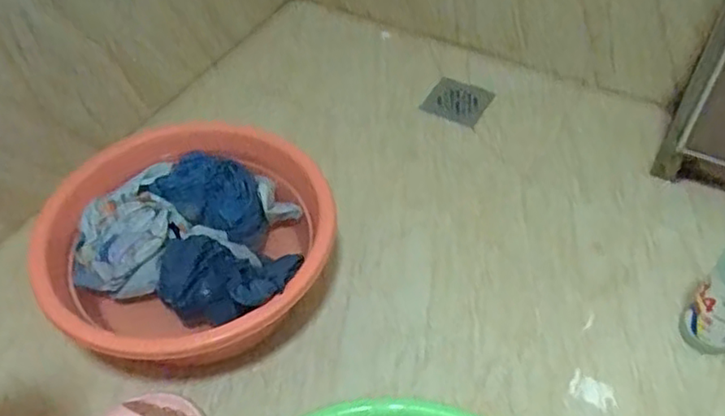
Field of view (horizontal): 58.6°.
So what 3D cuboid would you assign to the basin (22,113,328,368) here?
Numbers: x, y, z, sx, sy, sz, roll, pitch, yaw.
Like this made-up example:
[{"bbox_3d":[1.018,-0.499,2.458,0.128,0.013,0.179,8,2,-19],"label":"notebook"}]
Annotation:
[{"bbox_3d":[-0.204,0.060,0.804,0.325,0.156,0.322,-1,50,1],"label":"basin"}]

